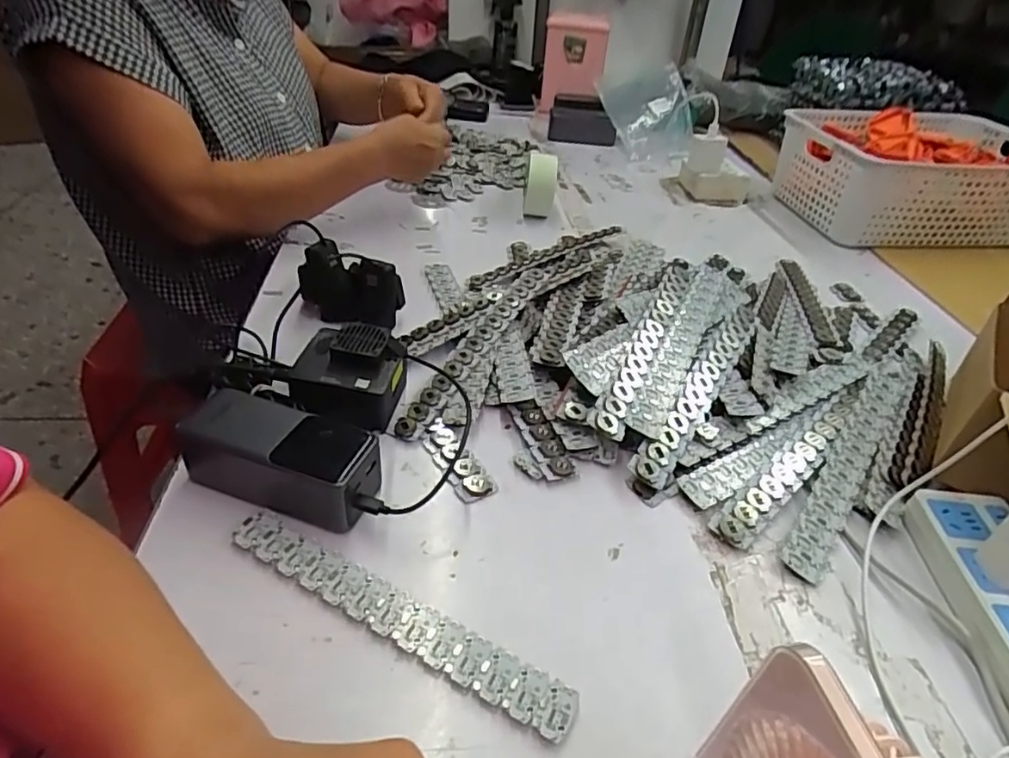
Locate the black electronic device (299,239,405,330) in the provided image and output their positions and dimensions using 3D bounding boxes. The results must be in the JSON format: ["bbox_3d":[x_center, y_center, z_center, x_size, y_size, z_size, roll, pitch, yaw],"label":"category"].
[{"bbox_3d":[-0.150,-0.094,0.587,0.101,0.071,0.037,15,39,12],"label":"black electronic device"}]

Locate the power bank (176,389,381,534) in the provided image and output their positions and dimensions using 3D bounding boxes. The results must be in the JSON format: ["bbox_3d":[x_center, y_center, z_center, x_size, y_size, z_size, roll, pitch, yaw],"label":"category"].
[{"bbox_3d":[-0.155,0.053,0.410,0.133,0.052,0.051,14,39,10],"label":"power bank"}]

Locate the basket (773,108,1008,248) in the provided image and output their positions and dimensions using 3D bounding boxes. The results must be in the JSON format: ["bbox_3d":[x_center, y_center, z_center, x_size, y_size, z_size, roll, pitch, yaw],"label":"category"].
[{"bbox_3d":[0.619,-0.305,0.906,0.355,0.128,0.263,0,38,-8],"label":"basket"}]

